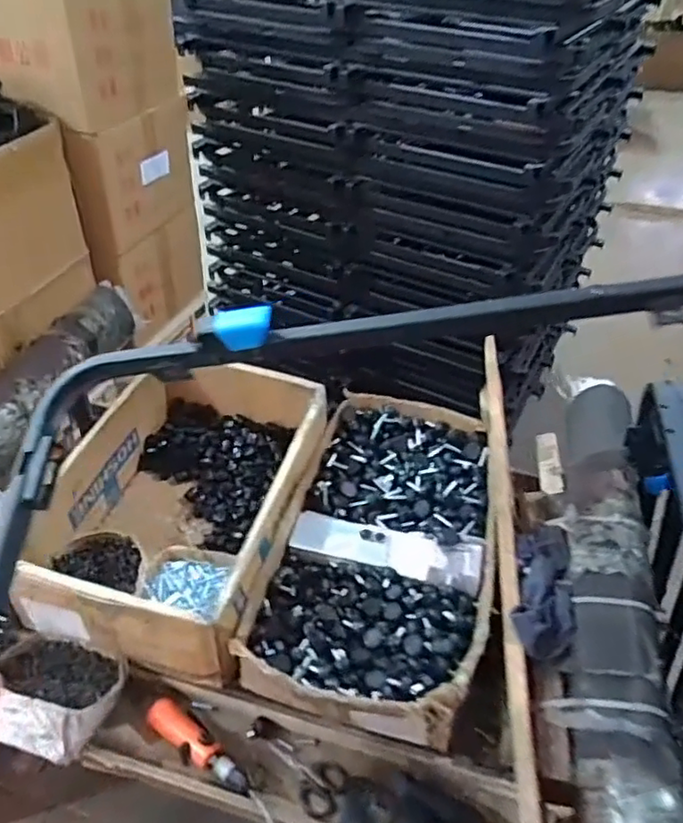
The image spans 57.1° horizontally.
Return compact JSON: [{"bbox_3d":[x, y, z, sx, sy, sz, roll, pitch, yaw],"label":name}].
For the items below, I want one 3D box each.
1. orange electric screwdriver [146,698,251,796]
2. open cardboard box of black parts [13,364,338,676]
[{"bbox_3d":[-0.197,0.464,0.867,0.189,0.036,0.051,28,46,25],"label":"orange electric screwdriver"},{"bbox_3d":[-0.258,0.145,1.081,0.358,0.180,0.537,12,42,9],"label":"open cardboard box of black parts"}]

